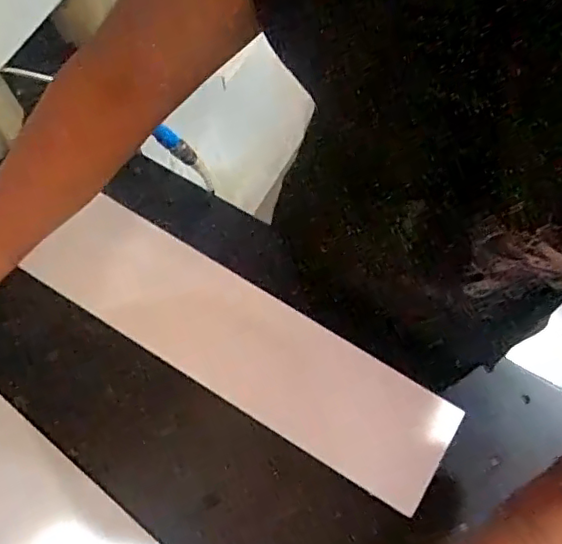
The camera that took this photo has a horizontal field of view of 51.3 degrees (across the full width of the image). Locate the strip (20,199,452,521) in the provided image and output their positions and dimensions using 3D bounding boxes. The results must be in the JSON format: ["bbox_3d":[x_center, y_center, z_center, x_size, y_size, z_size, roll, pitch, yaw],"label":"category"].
[{"bbox_3d":[-0.041,0.069,0.614,0.456,0.023,0.116,31,82,6],"label":"strip"}]

